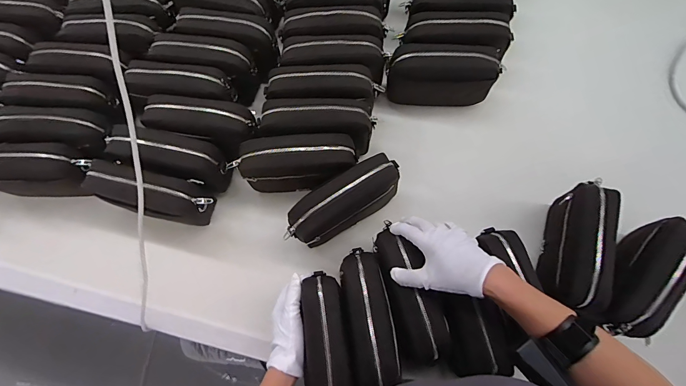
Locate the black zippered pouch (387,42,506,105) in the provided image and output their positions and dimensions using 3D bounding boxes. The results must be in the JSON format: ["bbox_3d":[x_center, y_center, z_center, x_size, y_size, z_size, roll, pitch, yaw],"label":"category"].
[{"bbox_3d":[0.192,-0.228,0.684,0.208,0.118,0.059,3,71,3],"label":"black zippered pouch"}]

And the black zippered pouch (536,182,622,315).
[{"bbox_3d":[0.366,0.085,0.552,0.064,0.112,0.201,15,72,7],"label":"black zippered pouch"}]

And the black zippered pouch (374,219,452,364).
[{"bbox_3d":[0.093,0.135,0.497,0.069,0.050,0.194,-18,72,-4],"label":"black zippered pouch"}]

